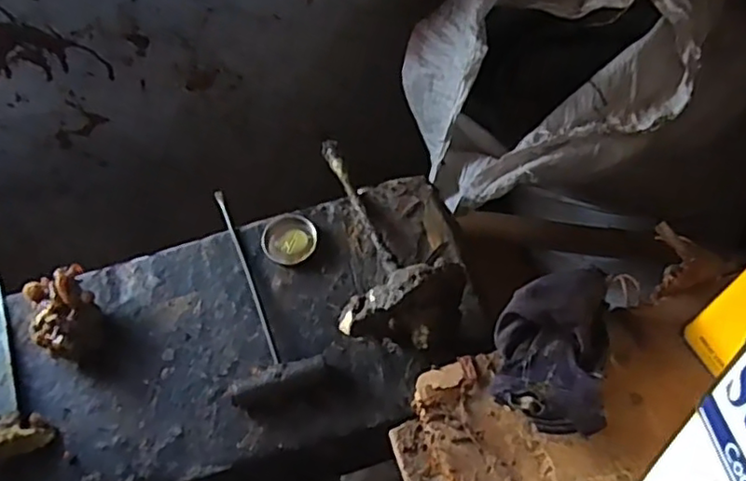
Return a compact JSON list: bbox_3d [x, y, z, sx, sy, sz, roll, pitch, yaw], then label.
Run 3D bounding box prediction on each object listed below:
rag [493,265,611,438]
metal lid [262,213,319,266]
[{"bbox_3d":[0.143,0.087,0.498,0.089,0.063,0.141,16,56,12],"label":"rag"},{"bbox_3d":[-0.086,-0.001,0.644,0.057,0.005,0.054,-2,68,6],"label":"metal lid"}]

